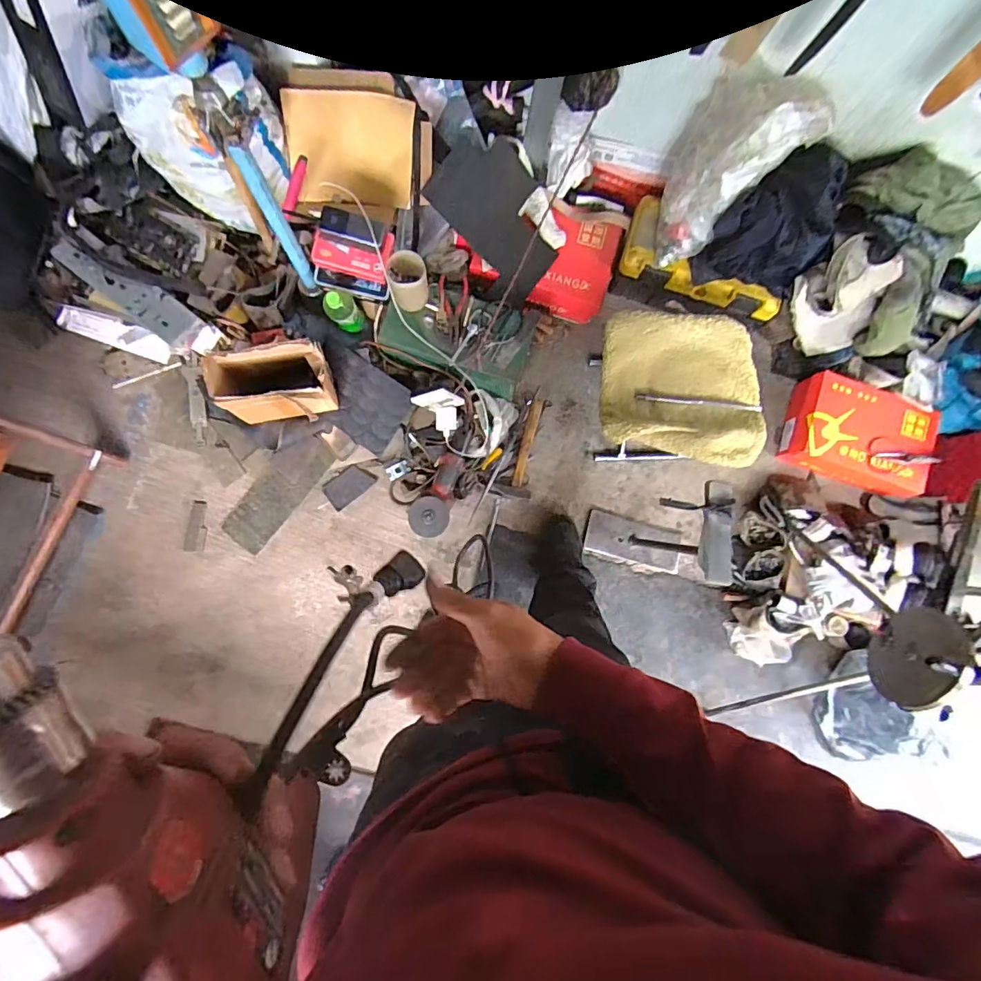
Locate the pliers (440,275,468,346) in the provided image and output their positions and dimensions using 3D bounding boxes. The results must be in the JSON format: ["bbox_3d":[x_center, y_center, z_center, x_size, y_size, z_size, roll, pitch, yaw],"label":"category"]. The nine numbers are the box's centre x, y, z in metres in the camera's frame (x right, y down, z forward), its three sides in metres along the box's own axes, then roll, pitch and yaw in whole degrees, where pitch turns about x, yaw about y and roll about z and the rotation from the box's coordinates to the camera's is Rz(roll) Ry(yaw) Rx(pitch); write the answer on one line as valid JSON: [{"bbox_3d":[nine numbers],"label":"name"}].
[{"bbox_3d":[-0.079,-0.399,1.086,0.061,0.032,0.167,1,83,-5],"label":"pliers"}]

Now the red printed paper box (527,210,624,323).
[{"bbox_3d":[0.207,-0.524,1.197,0.163,0.065,0.229,12,111,-23],"label":"red printed paper box"}]

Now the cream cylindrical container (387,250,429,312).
[{"bbox_3d":[-0.165,-0.420,1.025,0.077,0.086,0.083,1,83,-5],"label":"cream cylindrical container"}]

